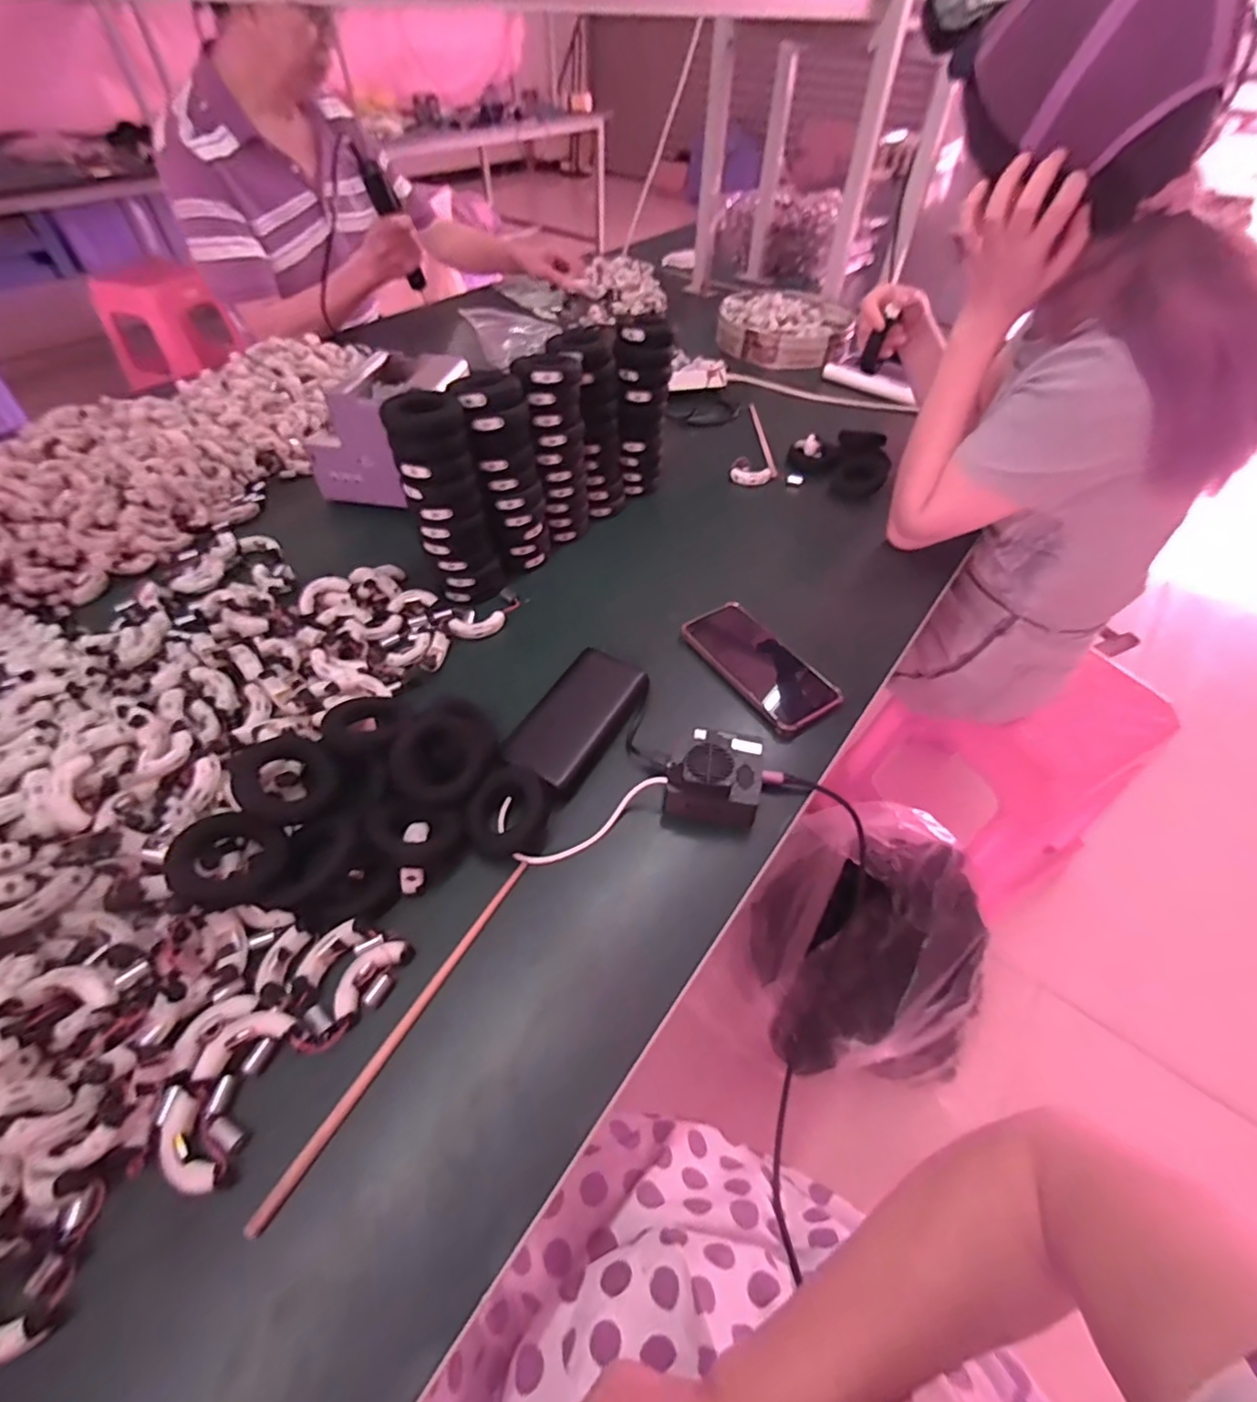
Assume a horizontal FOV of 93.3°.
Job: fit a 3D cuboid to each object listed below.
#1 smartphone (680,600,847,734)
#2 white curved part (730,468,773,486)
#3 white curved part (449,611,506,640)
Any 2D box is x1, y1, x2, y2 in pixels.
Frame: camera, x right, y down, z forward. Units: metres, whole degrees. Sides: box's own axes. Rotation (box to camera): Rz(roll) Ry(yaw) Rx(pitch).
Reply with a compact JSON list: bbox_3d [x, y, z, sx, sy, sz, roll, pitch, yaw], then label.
[{"bbox_3d":[0.132,-0.039,0.605,0.079,0.018,0.166,-29,56,-23],"label":"smartphone"},{"bbox_3d":[0.174,-0.316,0.836,0.058,0.018,0.018,-2,50,-3],"label":"white curved part"},{"bbox_3d":[-0.159,-0.078,0.629,0.057,0.013,0.025,-11,51,-10],"label":"white curved part"}]

